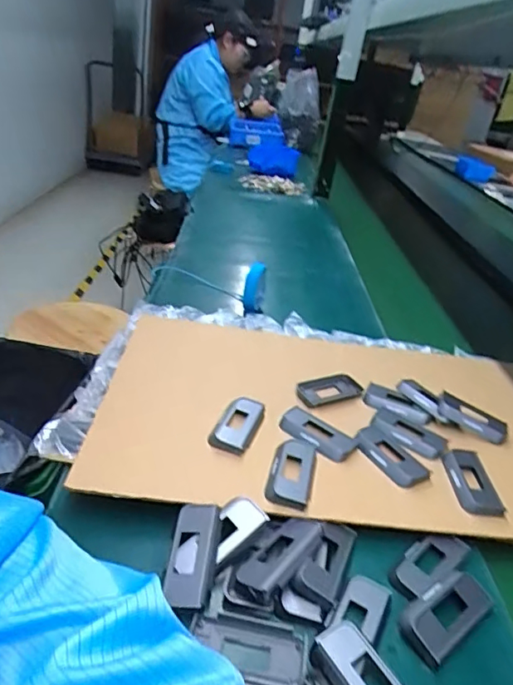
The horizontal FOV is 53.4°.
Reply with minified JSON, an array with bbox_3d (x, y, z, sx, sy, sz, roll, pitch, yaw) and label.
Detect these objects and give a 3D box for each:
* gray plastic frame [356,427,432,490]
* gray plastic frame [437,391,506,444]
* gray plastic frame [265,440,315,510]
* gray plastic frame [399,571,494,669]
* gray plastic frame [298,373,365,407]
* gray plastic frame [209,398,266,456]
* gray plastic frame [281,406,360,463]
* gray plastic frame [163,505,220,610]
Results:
[{"bbox_3d":[0.124,0.105,0.475,0.036,0.006,0.074,-9,35,-30],"label":"gray plastic frame"},{"bbox_3d":[0.226,0.080,0.535,0.072,0.014,0.028,30,37,12],"label":"gray plastic frame"},{"bbox_3d":[0.031,0.110,0.441,0.035,0.010,0.075,14,30,6],"label":"gray plastic frame"},{"bbox_3d":[0.135,0.188,0.359,0.073,0.010,0.037,-19,39,-34],"label":"gray plastic frame"},{"bbox_3d":[0.081,0.051,0.563,0.075,0.011,0.038,-9,35,-30],"label":"gray plastic frame"},{"bbox_3d":[-0.016,0.076,0.483,0.037,0.009,0.071,17,30,12],"label":"gray plastic frame"},{"bbox_3d":[0.059,0.088,0.495,0.074,0.010,0.038,27,34,27],"label":"gray plastic frame"},{"bbox_3d":[-0.046,0.154,0.370,0.034,0.007,0.072,5,51,-1],"label":"gray plastic frame"}]

